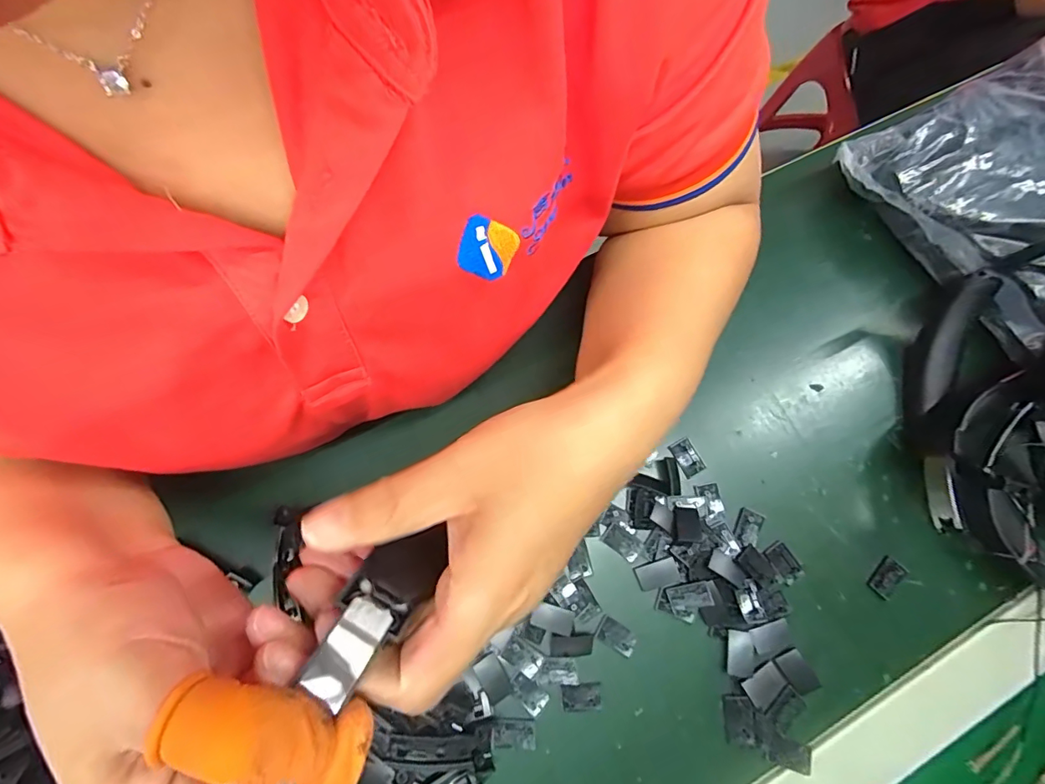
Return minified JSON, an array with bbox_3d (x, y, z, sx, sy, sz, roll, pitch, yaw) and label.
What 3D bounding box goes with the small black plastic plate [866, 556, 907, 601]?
[{"bbox_3d":[0.240,0.122,0.324,0.015,0.007,0.025,44,78,8],"label":"small black plastic plate"}]

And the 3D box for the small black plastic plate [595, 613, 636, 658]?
[{"bbox_3d":[0.059,0.153,0.307,0.025,0.004,0.014,34,77,6],"label":"small black plastic plate"}]

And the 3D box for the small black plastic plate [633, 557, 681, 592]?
[{"bbox_3d":[0.086,0.117,0.315,0.026,0.004,0.016,-22,83,13],"label":"small black plastic plate"}]

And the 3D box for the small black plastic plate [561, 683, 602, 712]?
[{"bbox_3d":[0.036,0.184,0.296,0.023,0.004,0.014,-3,76,-3],"label":"small black plastic plate"}]

